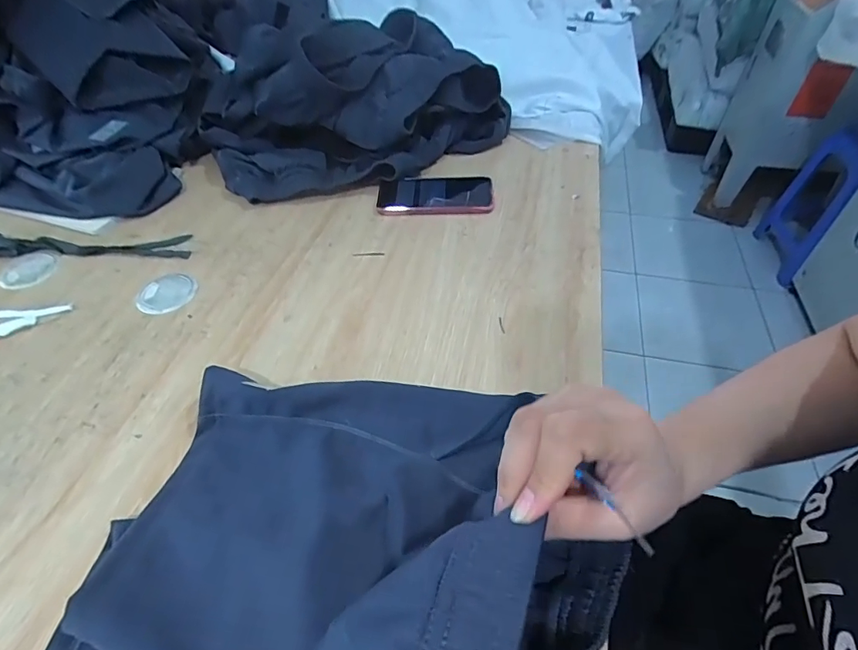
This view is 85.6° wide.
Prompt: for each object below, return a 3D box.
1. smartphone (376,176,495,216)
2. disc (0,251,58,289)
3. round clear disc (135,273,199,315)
[{"bbox_3d":[0.009,-0.183,0.652,0.163,0.014,0.078,-2,47,0],"label":"smartphone"},{"bbox_3d":[-0.499,-0.068,0.576,0.064,0.008,0.056,-13,48,-10],"label":"disc"},{"bbox_3d":[-0.310,-0.040,0.544,0.066,0.007,0.063,-1,47,1],"label":"round clear disc"}]

